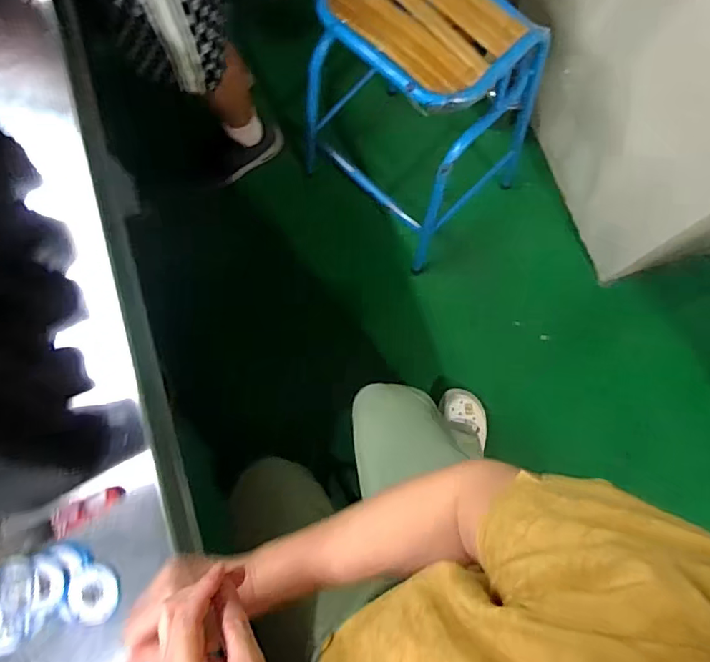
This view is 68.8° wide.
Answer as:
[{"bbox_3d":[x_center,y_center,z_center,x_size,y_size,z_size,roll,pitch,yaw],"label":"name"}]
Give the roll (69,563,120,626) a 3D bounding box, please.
[{"bbox_3d":[-0.233,0.236,0.466,0.046,0.009,0.043,0,78,-1],"label":"roll"}]

